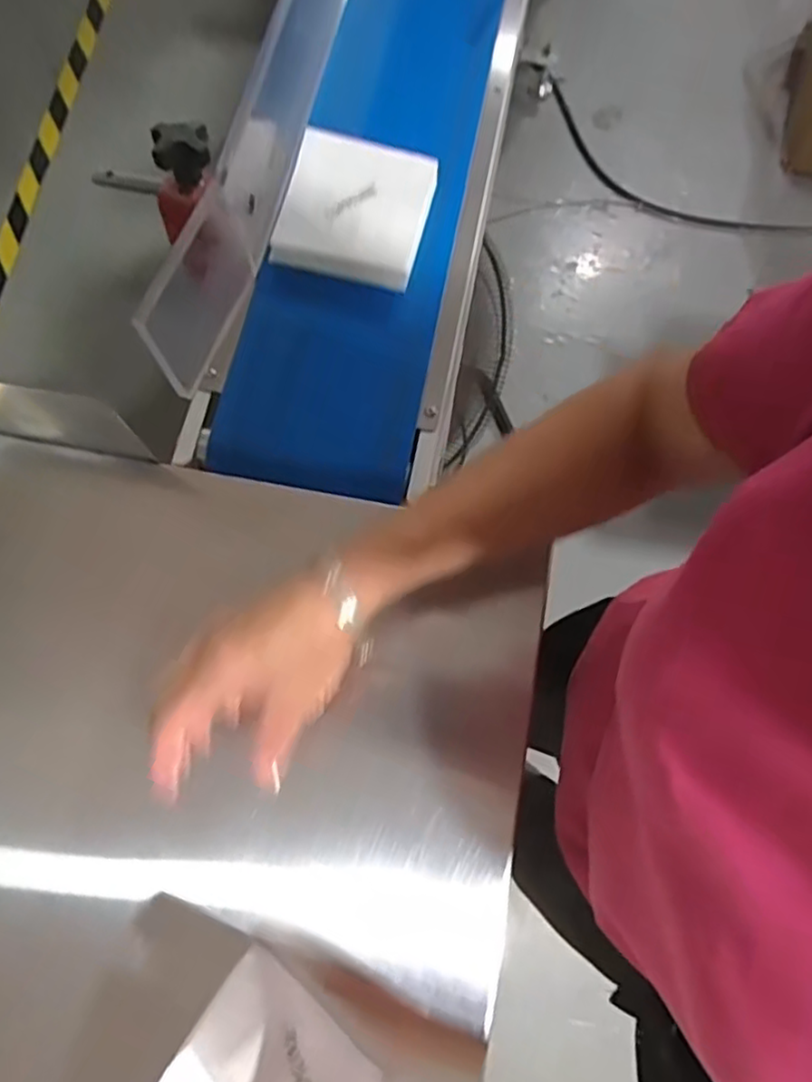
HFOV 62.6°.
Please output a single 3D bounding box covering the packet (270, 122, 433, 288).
[{"bbox_3d":[-0.041,-0.275,0.551,0.115,0.032,0.113,14,74,3],"label":"packet"}]

